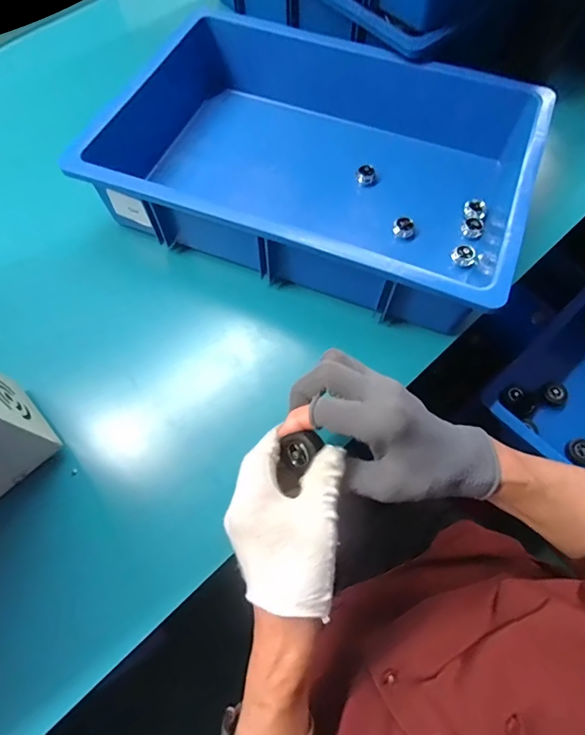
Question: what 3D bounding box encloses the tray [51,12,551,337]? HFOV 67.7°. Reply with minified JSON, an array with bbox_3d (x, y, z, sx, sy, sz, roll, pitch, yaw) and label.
[{"bbox_3d":[0.028,-0.229,0.502,0.443,0.104,0.298,20,67,8],"label":"tray"}]

